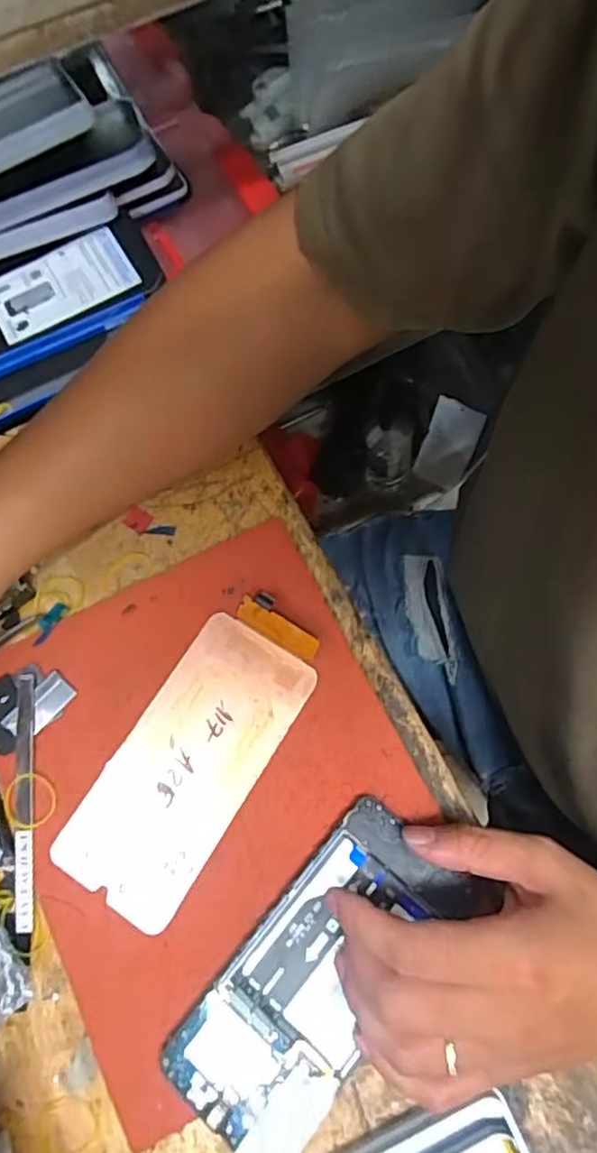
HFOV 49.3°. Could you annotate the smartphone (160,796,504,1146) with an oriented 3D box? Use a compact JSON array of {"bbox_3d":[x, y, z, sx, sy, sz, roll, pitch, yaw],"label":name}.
[{"bbox_3d":[0.011,0.189,0.317,0.074,0.009,0.163,43,77,14],"label":"smartphone"}]

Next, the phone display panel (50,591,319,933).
[{"bbox_3d":[-0.055,0.092,0.349,0.072,0.016,0.170,31,75,10],"label":"phone display panel"}]

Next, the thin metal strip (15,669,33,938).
[{"bbox_3d":[-0.146,0.118,0.348,0.010,0.010,0.128,-6,70,-2],"label":"thin metal strip"}]

